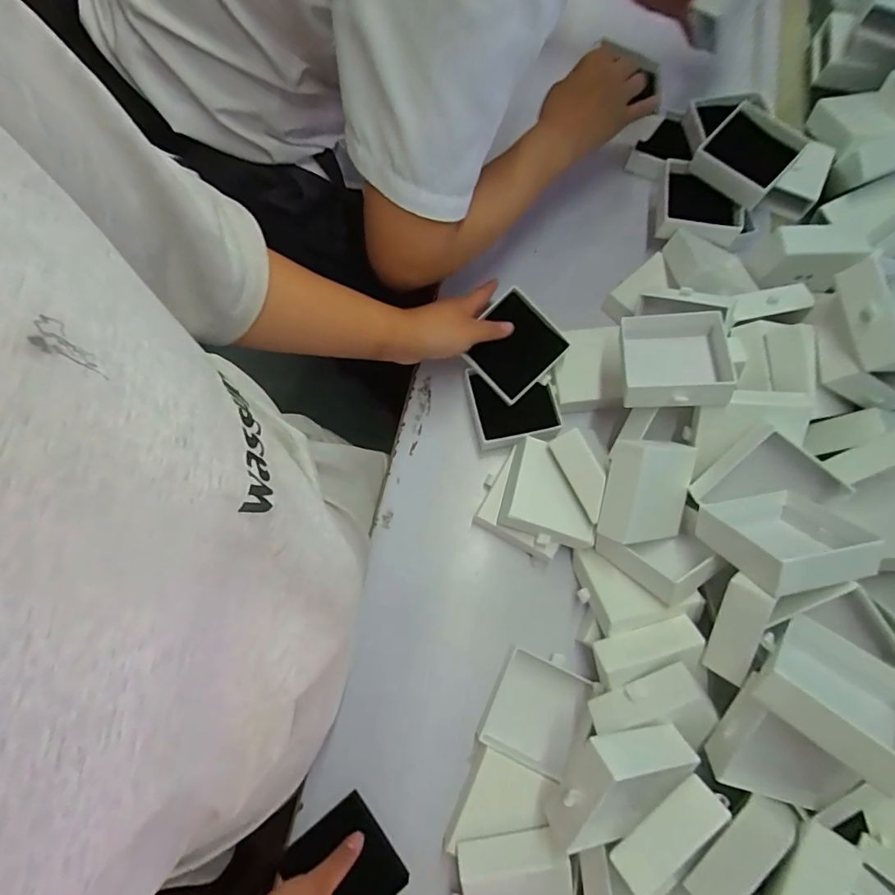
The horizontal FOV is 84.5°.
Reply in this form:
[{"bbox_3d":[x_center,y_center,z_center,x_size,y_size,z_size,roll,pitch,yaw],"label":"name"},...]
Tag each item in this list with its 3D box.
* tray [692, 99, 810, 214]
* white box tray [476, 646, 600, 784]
[{"bbox_3d":[0.350,-0.341,0.577,0.091,0.037,0.090,41,78,10],"label":"tray"},{"bbox_3d":[0.086,0.244,0.459,0.087,0.031,0.092,24,75,6],"label":"white box tray"}]

